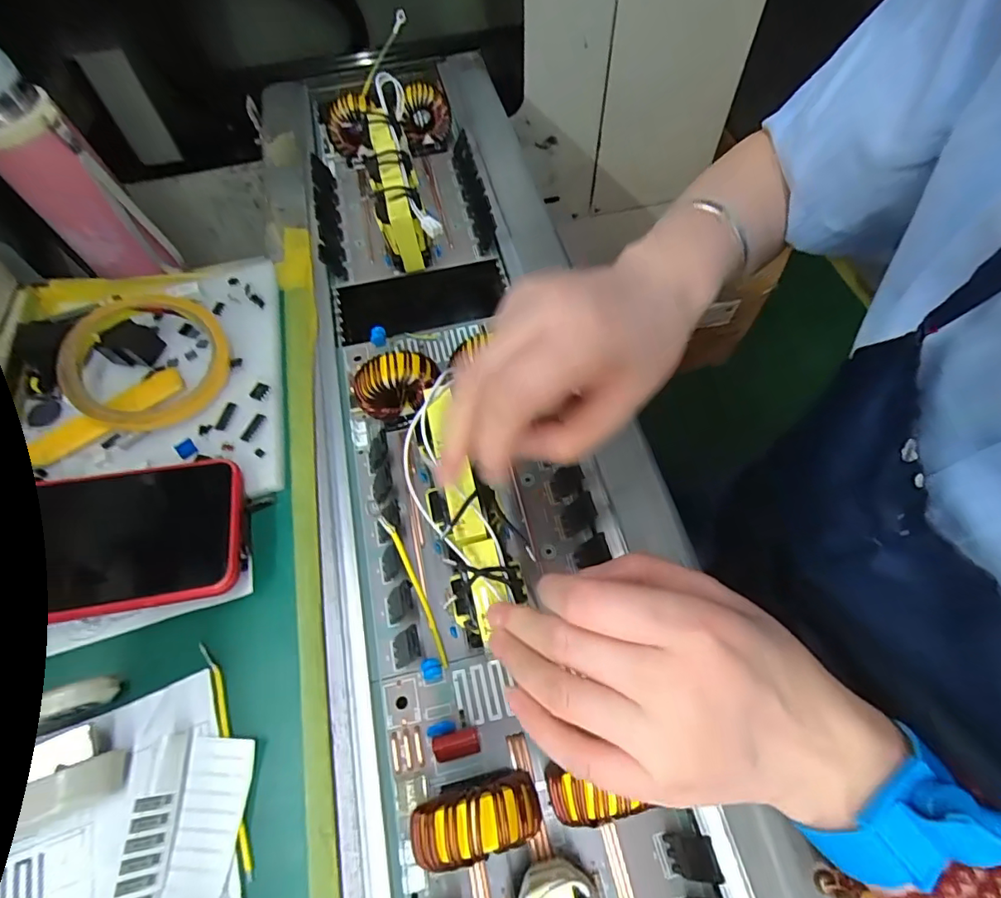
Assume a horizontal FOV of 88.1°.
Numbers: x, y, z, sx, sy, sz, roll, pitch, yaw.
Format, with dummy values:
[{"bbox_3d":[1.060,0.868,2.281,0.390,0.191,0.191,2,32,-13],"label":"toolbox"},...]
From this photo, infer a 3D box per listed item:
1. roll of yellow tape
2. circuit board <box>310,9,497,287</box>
[{"bbox_3d":[-0.220,-0.055,0.324,0.091,0.008,0.089,4,70,-12],"label":"roll of yellow tape"},{"bbox_3d":[-0.082,-0.217,0.414,0.134,0.053,0.186,-10,62,-7],"label":"circuit board"}]

